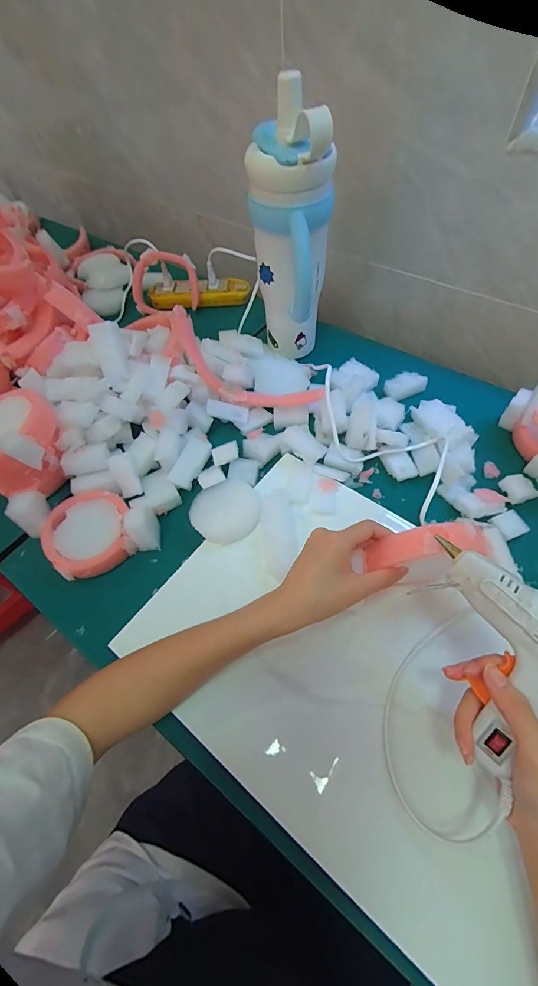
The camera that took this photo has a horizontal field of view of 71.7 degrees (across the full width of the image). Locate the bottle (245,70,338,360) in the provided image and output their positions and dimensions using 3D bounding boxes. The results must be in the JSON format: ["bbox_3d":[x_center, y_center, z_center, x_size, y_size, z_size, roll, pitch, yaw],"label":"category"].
[{"bbox_3d":[0.036,-0.301,0.474,0.085,0.272,0.127,-29,60,-14],"label":"bottle"}]

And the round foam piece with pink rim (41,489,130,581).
[{"bbox_3d":[-0.207,0.047,0.435,0.090,0.033,0.101,-27,59,-13],"label":"round foam piece with pink rim"}]

